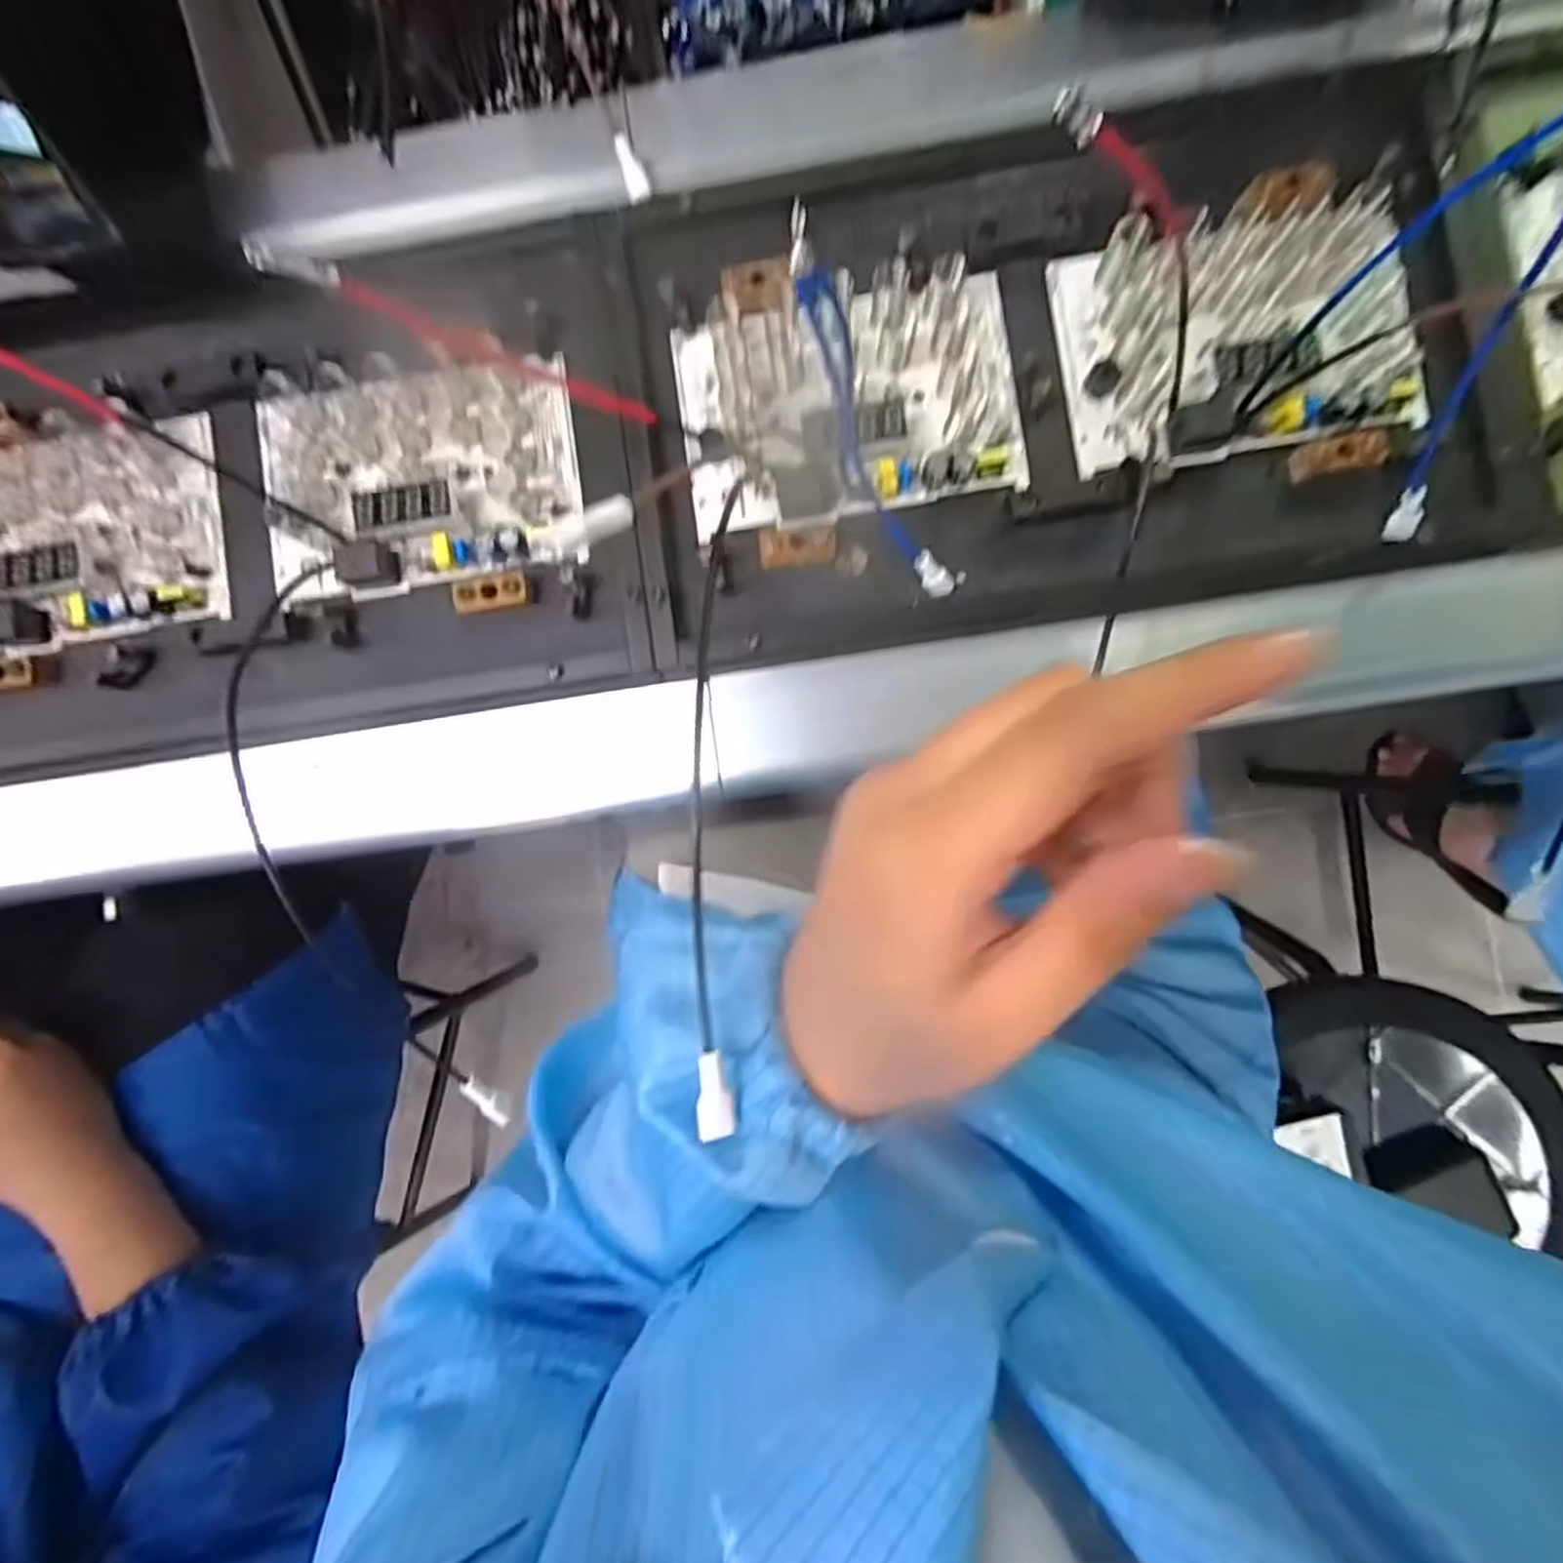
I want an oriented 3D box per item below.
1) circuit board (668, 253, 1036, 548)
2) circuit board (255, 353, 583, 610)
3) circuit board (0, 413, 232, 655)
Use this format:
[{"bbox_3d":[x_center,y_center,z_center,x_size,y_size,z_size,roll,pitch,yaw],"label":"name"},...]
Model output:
[{"bbox_3d":[0.027,-0.154,0.302,0.135,0.019,0.088,-7,89,2],"label":"circuit board"},{"bbox_3d":[-0.154,-0.128,0.313,0.132,0.015,0.089,-8,89,1],"label":"circuit board"},{"bbox_3d":[-0.310,-0.105,0.320,0.133,0.015,0.089,-8,89,1],"label":"circuit board"}]

